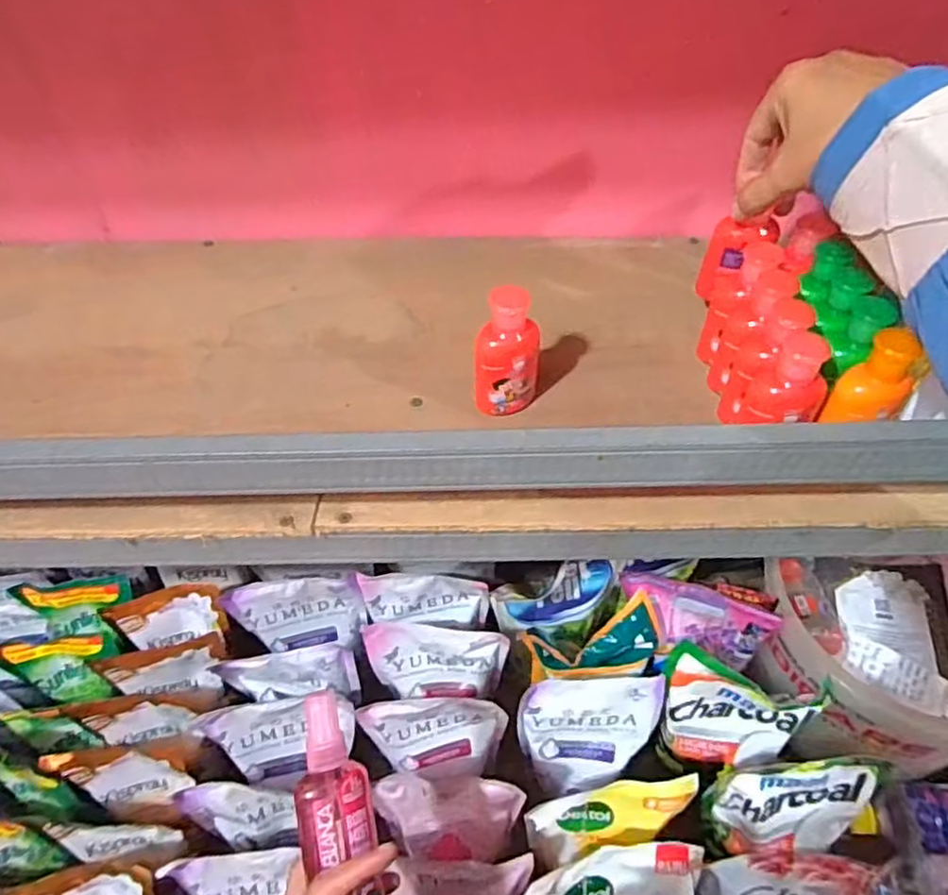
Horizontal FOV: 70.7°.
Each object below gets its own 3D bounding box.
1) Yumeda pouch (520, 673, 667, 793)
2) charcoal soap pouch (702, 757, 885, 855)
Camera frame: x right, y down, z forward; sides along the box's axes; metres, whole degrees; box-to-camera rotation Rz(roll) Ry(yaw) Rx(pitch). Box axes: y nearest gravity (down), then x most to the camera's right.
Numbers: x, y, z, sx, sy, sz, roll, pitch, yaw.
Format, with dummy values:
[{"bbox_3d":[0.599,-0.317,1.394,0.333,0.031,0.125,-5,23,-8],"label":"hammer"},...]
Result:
[{"bbox_3d":[0.106,0.273,0.625,0.125,0.131,0.061,-2,48,1],"label":"Yumeda pouch"},{"bbox_3d":[0.264,0.297,0.549,0.131,0.114,0.046,-1,48,1],"label":"charcoal soap pouch"}]

